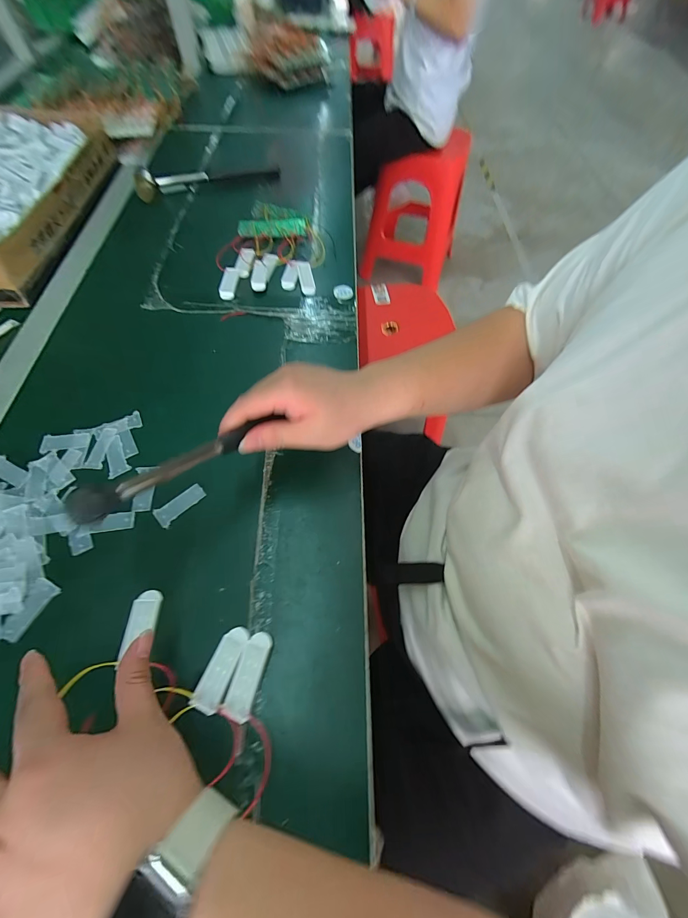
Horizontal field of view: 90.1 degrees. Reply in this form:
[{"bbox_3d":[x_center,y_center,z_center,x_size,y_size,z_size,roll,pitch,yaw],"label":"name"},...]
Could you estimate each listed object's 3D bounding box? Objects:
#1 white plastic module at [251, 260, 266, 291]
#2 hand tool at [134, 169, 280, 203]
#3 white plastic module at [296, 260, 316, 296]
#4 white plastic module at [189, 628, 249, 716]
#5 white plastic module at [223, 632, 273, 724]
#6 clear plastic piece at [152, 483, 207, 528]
[{"bbox_3d":[-0.121,-0.264,0.494,0.018,0.014,0.056,-1,62,-3],"label":"white plastic module"},{"bbox_3d":[-0.238,-0.500,0.610,0.247,0.034,0.041,-23,64,-13],"label":"hand tool"},{"bbox_3d":[-0.056,-0.269,0.507,0.021,0.011,0.067,-10,63,-8],"label":"white plastic module"},{"bbox_3d":[-0.097,0.165,0.273,0.023,0.008,0.059,19,63,7],"label":"white plastic module"},{"bbox_3d":[-0.075,0.169,0.271,0.022,0.009,0.058,15,62,5],"label":"white plastic module"},{"bbox_3d":[-0.160,0.044,0.338,0.048,0.004,0.020,-41,71,-21],"label":"clear plastic piece"}]

